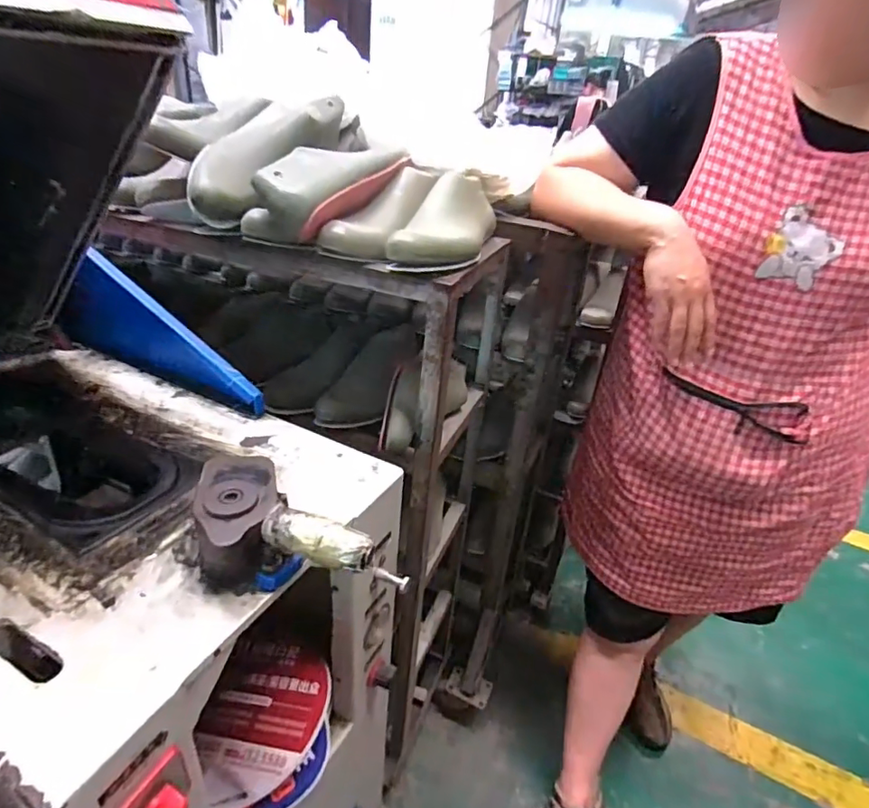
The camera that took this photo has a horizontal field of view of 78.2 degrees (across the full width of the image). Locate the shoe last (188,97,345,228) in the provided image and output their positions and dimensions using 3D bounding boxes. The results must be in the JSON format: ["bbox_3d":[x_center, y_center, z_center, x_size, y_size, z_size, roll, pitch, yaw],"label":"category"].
[{"bbox_3d":[-0.194,-0.316,0.671,0.080,0.075,0.266,24,60,28],"label":"shoe last"}]

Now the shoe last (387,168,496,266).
[{"bbox_3d":[0.021,-0.230,0.662,0.086,0.073,0.244,12,31,10],"label":"shoe last"}]

